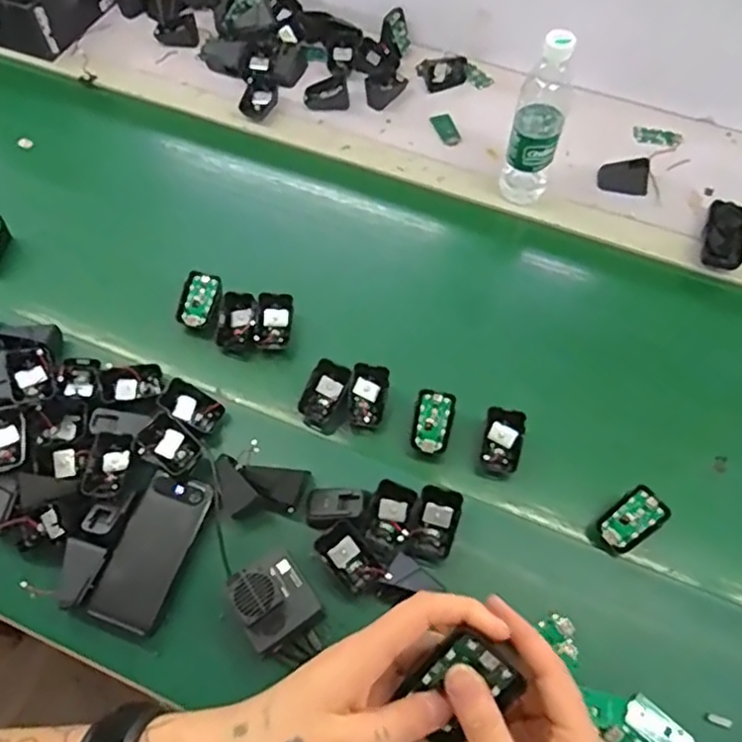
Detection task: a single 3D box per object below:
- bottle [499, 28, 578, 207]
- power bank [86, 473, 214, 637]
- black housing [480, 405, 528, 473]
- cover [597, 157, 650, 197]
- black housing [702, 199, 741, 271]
[{"bbox_3d":[0.207,-0.303,0.812,0.060,0.235,0.063,16,64,10],"label":"bottle"},{"bbox_3d":[-0.220,0.182,0.660,0.068,0.021,0.152,17,64,10],"label":"power bank"},{"bbox_3d":[0.142,0.077,0.711,0.050,0.019,0.075,11,83,6],"label":"black housing"},{"bbox_3d":[0.355,-0.274,0.906,0.068,0.028,0.046,16,64,10],"label":"cover"},{"bbox_3d":[0.464,-0.179,0.850,0.051,0.022,0.113,16,64,10],"label":"black housing"}]

